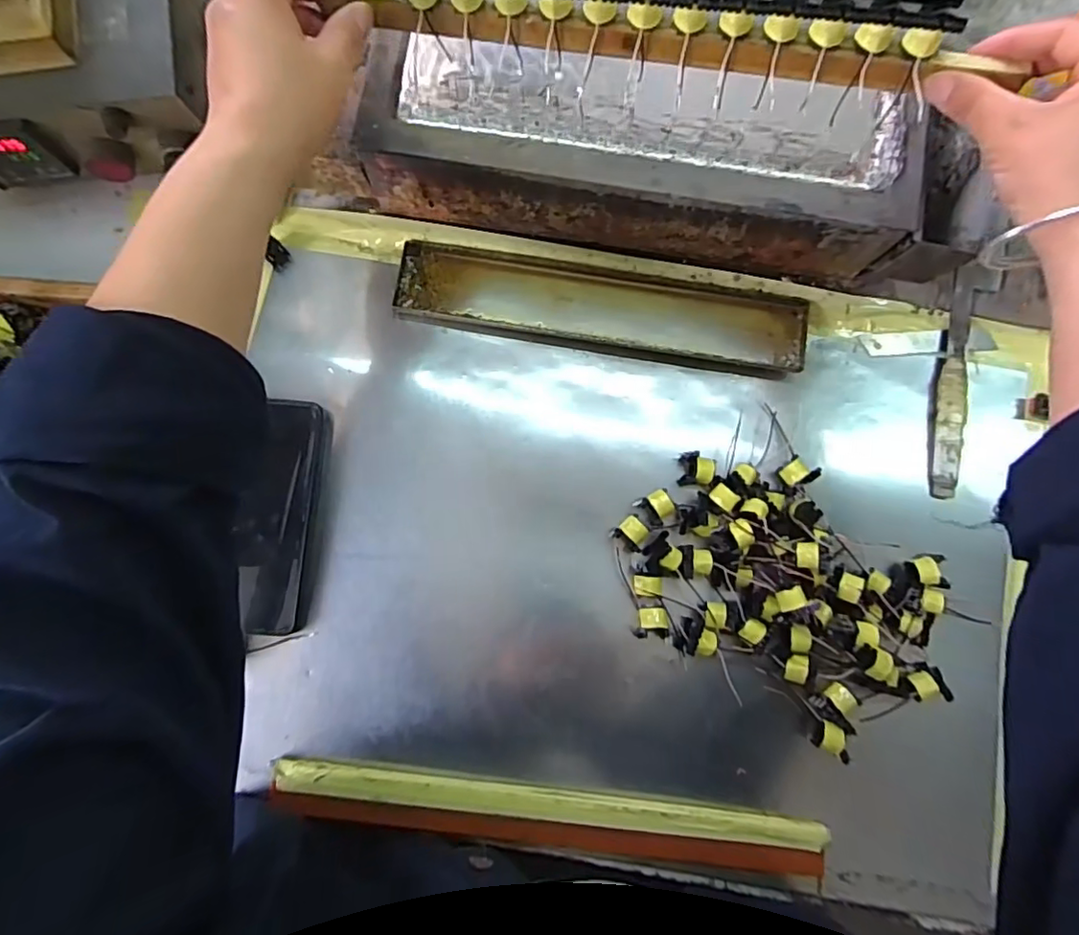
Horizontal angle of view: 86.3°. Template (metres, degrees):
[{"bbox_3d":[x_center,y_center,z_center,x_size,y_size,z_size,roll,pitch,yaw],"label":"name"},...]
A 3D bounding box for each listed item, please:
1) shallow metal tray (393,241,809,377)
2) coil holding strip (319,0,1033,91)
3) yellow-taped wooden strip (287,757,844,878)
[{"bbox_3d":[0.045,-0.119,0.427,0.297,0.012,0.058,9,86,1],"label":"shallow metal tray"},{"bbox_3d":[0.070,-0.230,0.294,0.332,0.036,0.025,8,84,2],"label":"coil holding strip"},{"bbox_3d":[0.005,0.232,0.380,0.352,0.018,0.037,7,86,1],"label":"yellow-taped wooden strip"}]

